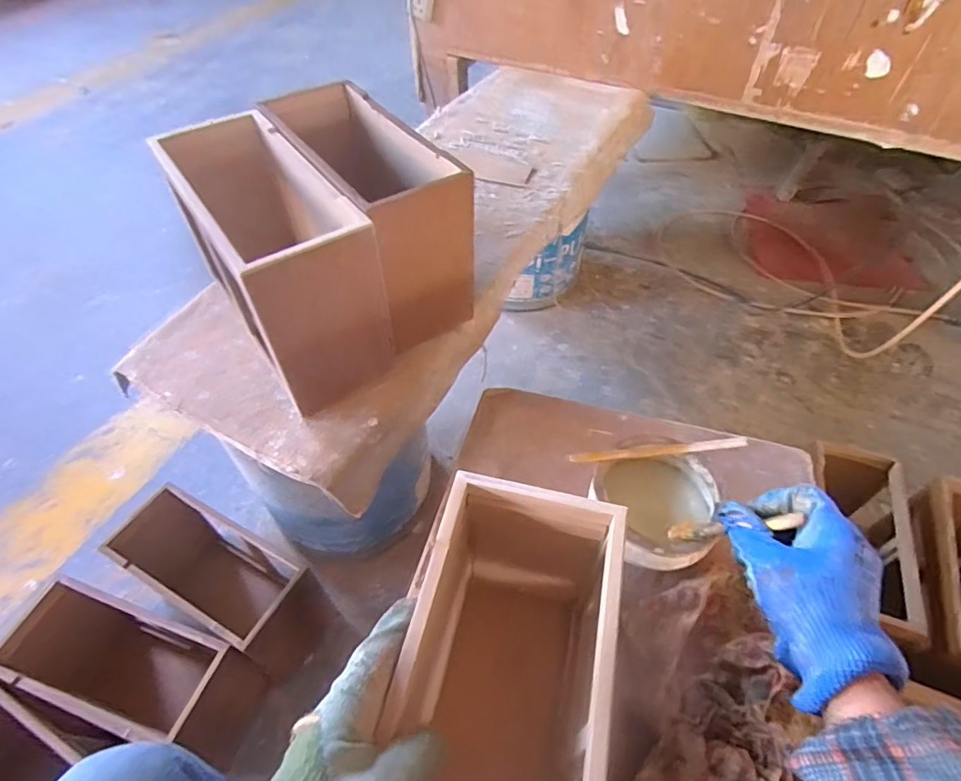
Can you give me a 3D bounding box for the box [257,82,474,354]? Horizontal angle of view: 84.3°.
[{"bbox_3d":[-0.146,-0.225,0.688,0.129,0.227,0.335,-29,58,-21],"label":"box"}]

